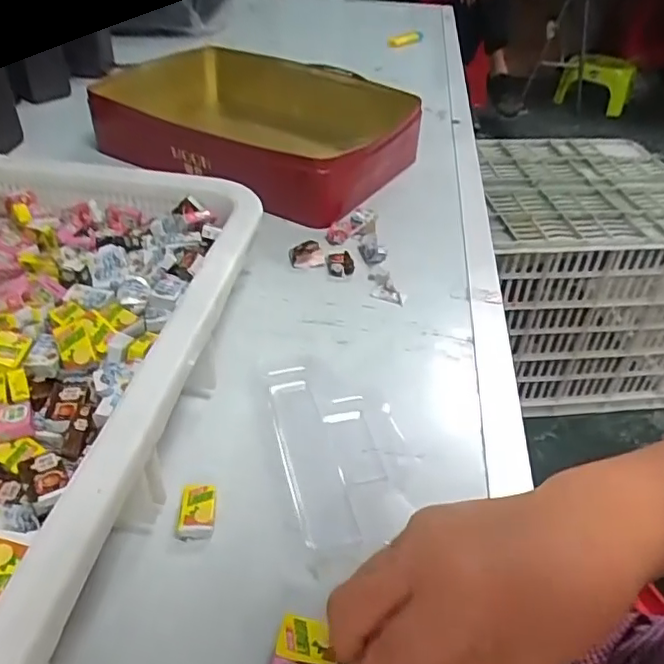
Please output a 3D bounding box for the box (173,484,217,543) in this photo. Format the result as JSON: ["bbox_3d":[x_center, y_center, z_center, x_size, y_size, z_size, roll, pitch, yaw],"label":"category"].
[{"bbox_3d":[-0.068,0.088,0.295,0.019,0.009,0.030,0,39,-4],"label":"box"}]

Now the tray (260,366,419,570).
[{"bbox_3d":[0.006,0.064,0.332,0.077,0.011,0.132,-9,40,-14],"label":"tray"}]

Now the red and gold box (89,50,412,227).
[{"bbox_3d":[-0.063,-0.215,0.611,0.279,0.079,0.245,23,43,23],"label":"red and gold box"}]

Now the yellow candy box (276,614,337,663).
[{"bbox_3d":[-0.010,0.126,0.241,0.024,0.004,0.017,7,39,6],"label":"yellow candy box"}]

